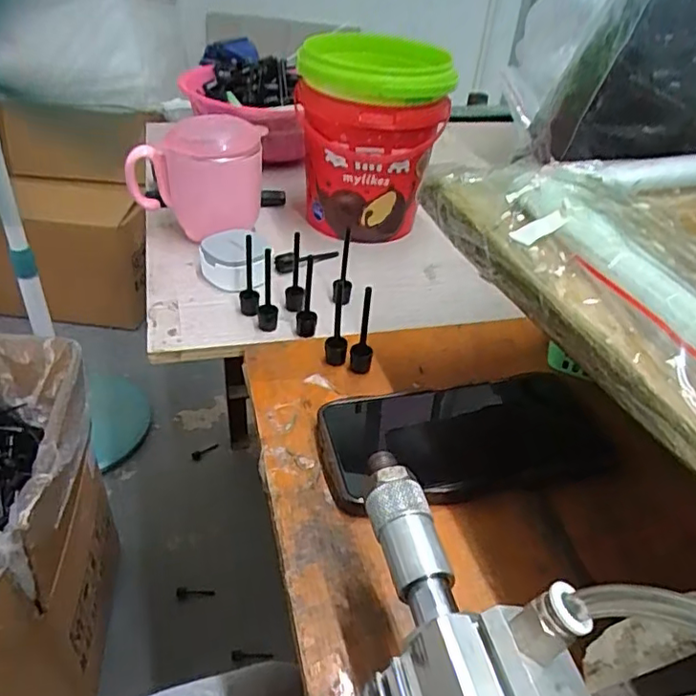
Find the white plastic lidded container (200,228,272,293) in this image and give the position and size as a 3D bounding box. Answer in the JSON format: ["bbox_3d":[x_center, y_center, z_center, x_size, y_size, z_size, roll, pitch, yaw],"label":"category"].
[{"bbox_3d":[-0.092,-0.076,0.489,0.055,0.034,0.058,-4,38,-12],"label":"white plastic lidded container"}]

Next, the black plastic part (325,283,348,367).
[{"bbox_3d":[-0.006,-0.015,0.392,0.015,0.058,0.011,3,38,-4],"label":"black plastic part"}]

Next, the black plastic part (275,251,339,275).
[{"bbox_3d":[-0.034,-0.077,0.517,0.059,0.016,0.014,-17,43,-26],"label":"black plastic part"}]

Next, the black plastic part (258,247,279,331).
[{"bbox_3d":[-0.057,-0.041,0.427,0.014,0.064,0.012,-1,38,-8],"label":"black plastic part"}]

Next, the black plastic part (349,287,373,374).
[{"bbox_3d":[0.010,-0.011,0.386,0.015,0.062,0.011,6,37,0],"label":"black plastic part"}]

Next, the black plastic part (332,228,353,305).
[{"bbox_3d":[-0.003,-0.061,0.462,0.014,0.061,0.020,6,37,0],"label":"black plastic part"}]

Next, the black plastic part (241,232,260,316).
[{"bbox_3d":[-0.073,-0.053,0.439,0.014,0.068,0.019,-1,38,-8],"label":"black plastic part"}]

